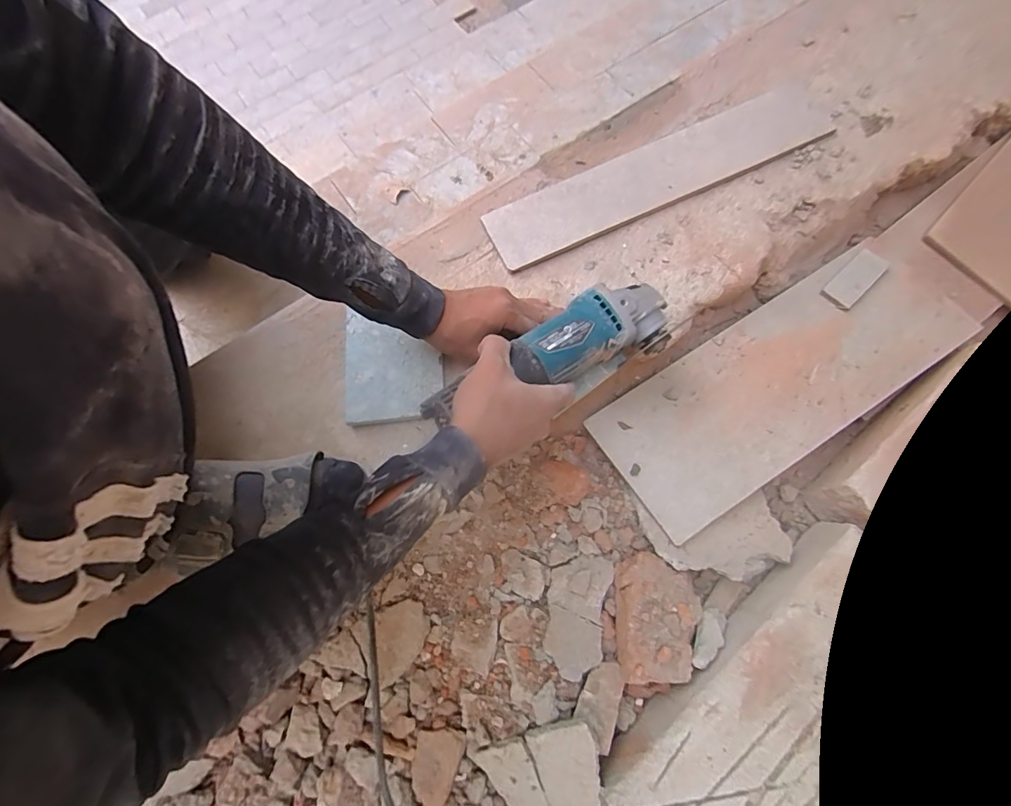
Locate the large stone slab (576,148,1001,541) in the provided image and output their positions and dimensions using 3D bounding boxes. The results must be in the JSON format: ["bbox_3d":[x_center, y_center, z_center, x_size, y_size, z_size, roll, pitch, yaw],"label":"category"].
[{"bbox_3d":[0.353,-0.062,0.520,0.538,0.012,0.152,-33,69,-9],"label":"large stone slab"}]

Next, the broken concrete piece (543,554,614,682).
[{"bbox_3d":[0.070,0.207,0.460,0.058,0.011,0.110,14,61,3],"label":"broken concrete piece"}]

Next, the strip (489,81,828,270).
[{"bbox_3d":[0.181,-0.270,0.539,0.424,0.013,0.082,-24,73,-6],"label":"strip"}]

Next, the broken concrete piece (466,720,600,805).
[{"bbox_3d":[0.035,0.331,0.403,0.105,0.035,0.084,-21,77,-4],"label":"broken concrete piece"}]

